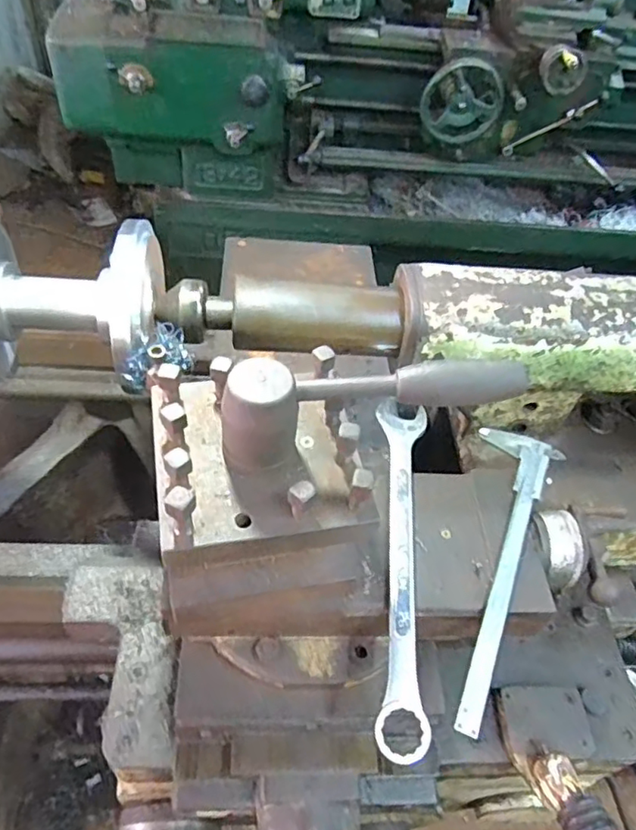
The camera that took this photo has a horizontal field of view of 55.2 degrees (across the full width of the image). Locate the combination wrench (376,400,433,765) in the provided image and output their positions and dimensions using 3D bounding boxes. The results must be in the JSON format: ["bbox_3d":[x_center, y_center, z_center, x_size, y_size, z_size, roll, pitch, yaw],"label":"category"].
[{"bbox_3d":[0.069,0.108,0.507,0.045,0.010,0.316,8,49,0],"label":"combination wrench"}]

